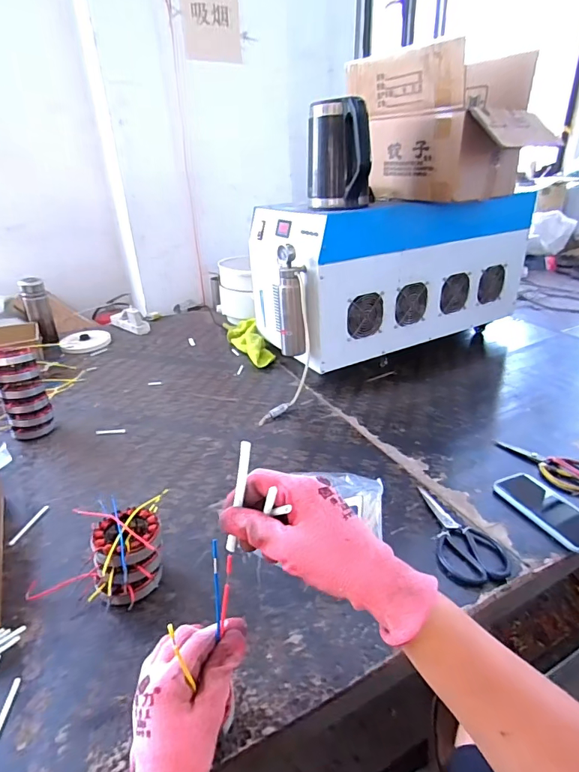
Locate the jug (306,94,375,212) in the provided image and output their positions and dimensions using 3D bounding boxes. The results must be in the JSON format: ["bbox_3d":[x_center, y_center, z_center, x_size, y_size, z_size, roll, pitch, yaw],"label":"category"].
[{"bbox_3d":[0.112,-0.513,0.977,0.145,0.210,0.121,-1,28,4],"label":"jug"}]

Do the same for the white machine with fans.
[{"bbox_3d":[0.305,-0.339,1.278,0.795,0.363,0.350,-13,30,-18],"label":"white machine with fans"}]

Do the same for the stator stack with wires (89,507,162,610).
[{"bbox_3d":[-0.219,0.234,0.594,0.095,0.090,0.104,-8,28,-10],"label":"stator stack with wires"}]

